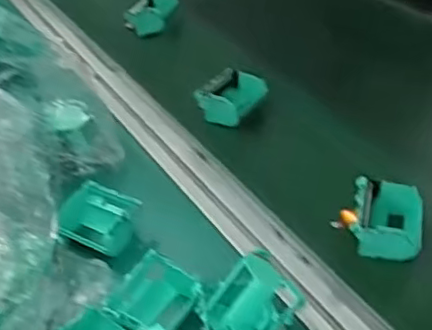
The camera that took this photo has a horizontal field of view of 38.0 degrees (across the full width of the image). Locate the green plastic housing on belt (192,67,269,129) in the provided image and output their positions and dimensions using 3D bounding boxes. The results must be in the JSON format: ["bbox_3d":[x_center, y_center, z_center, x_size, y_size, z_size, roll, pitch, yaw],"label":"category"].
[{"bbox_3d":[0.019,-0.079,0.770,0.075,0.036,0.081,21,50,27],"label":"green plastic housing on belt"}]

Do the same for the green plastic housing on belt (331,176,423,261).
[{"bbox_3d":[0.154,0.046,0.588,0.075,0.036,0.077,7,45,15],"label":"green plastic housing on belt"}]

